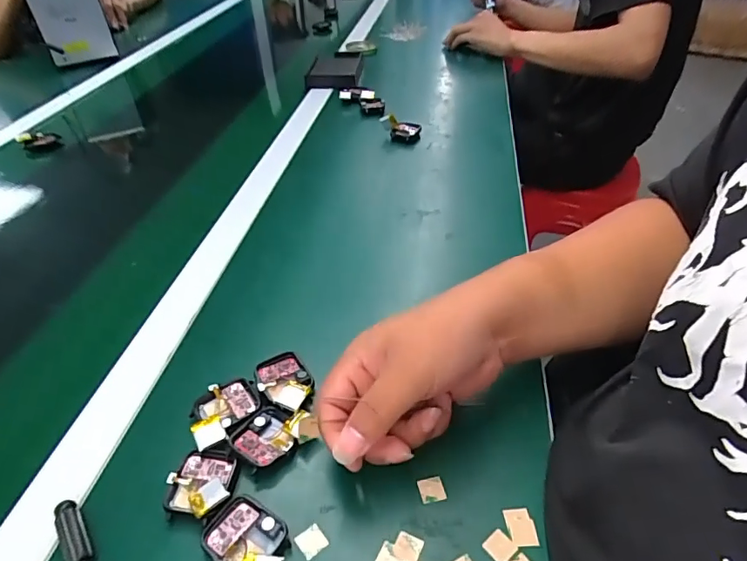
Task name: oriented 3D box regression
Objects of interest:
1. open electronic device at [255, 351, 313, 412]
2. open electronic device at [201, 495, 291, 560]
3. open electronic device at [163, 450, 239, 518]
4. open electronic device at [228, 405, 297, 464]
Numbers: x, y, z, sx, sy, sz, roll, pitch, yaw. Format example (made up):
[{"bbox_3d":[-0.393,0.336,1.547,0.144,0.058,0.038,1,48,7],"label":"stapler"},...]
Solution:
[{"bbox_3d":[-0.066,0.076,0.365,0.037,0.013,0.057,-18,42,-19],"label":"open electronic device"},{"bbox_3d":[-0.070,0.153,0.281,0.039,0.016,0.057,-33,49,-32],"label":"open electronic device"},{"bbox_3d":[-0.109,0.127,0.306,0.041,0.013,0.043,-3,39,-1],"label":"open electronic device"},{"bbox_3d":[-0.073,0.106,0.332,0.042,0.007,0.042,20,44,24],"label":"open electronic device"}]

